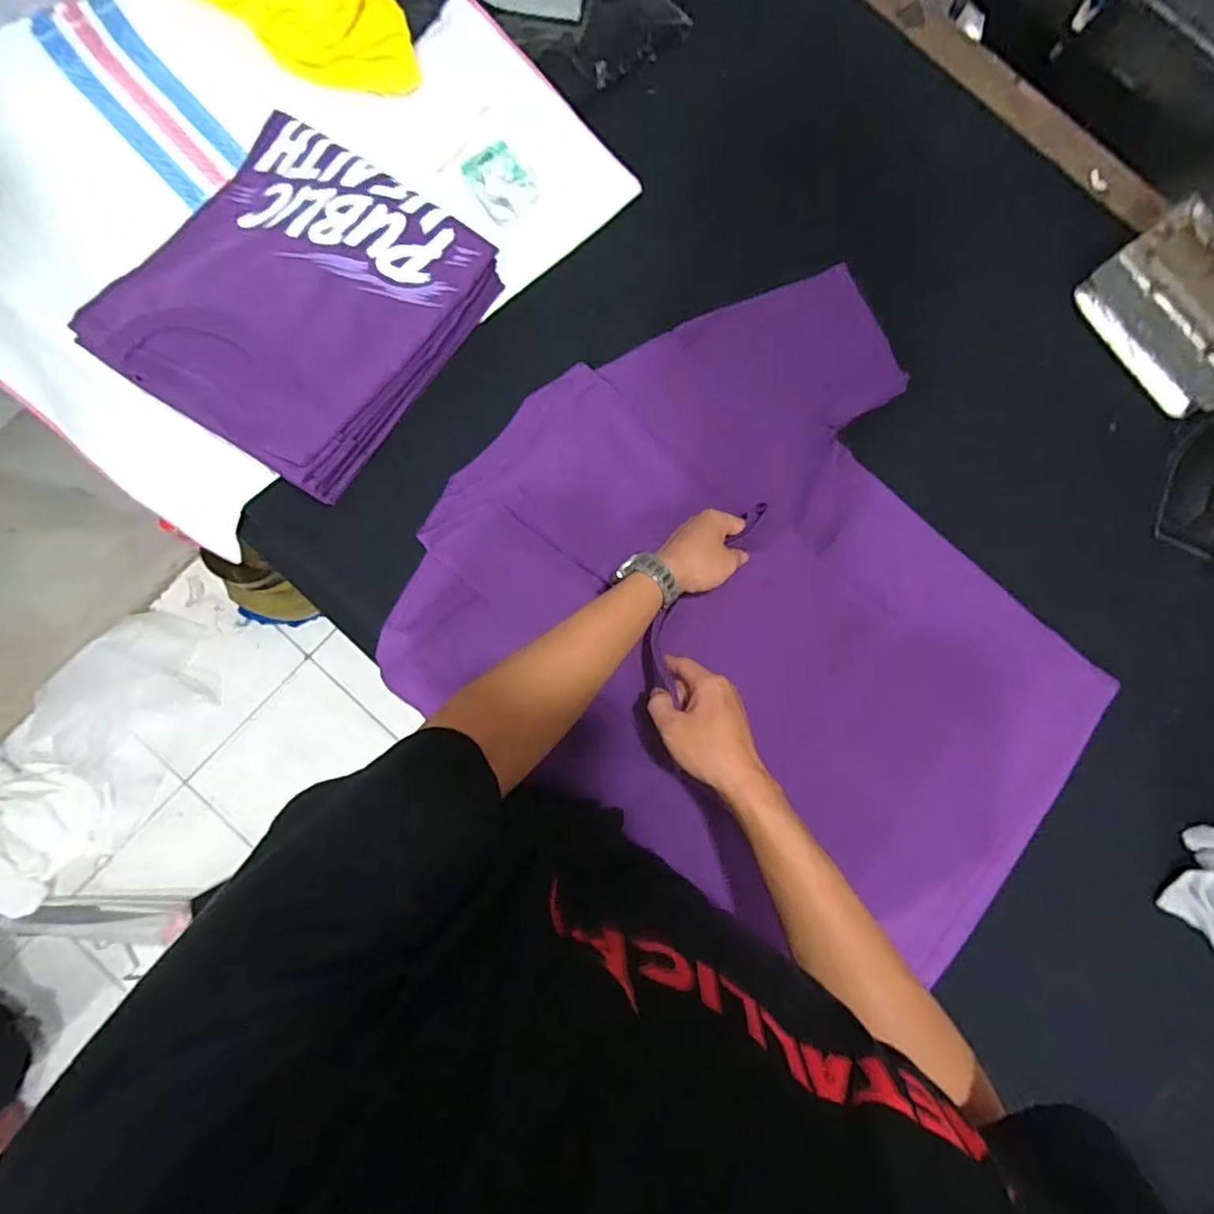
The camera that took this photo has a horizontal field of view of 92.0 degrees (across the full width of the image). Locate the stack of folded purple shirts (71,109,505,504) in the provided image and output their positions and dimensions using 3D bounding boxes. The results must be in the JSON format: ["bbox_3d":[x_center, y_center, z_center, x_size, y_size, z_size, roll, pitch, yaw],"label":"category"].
[{"bbox_3d":[-0.327,-0.324,0.619,0.295,0.076,0.326,32,83,1],"label":"stack of folded purple shirts"}]

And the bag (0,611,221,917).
[{"bbox_3d":[-1.198,0.326,1.320,0.323,0.179,0.691,38,82,2],"label":"bag"}]

